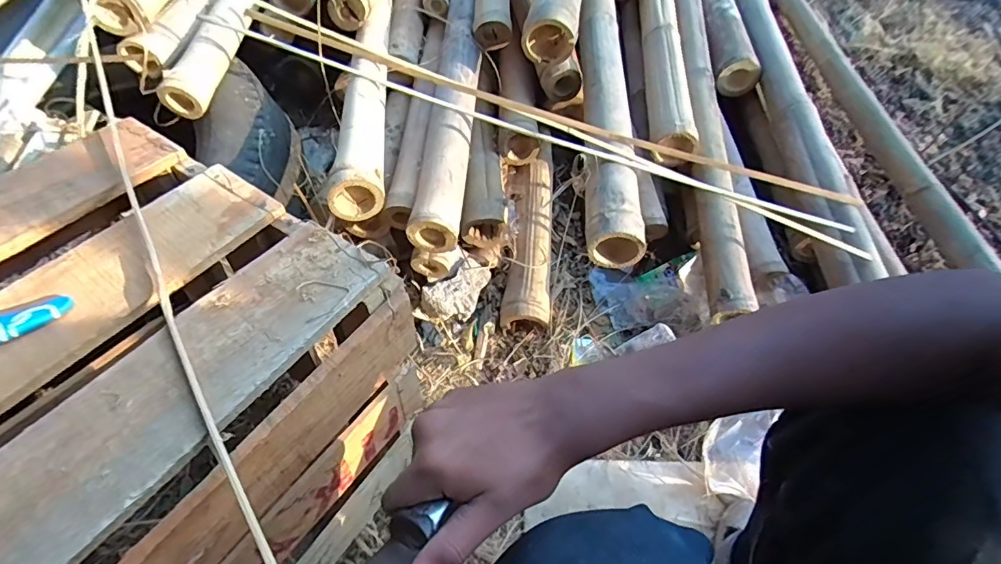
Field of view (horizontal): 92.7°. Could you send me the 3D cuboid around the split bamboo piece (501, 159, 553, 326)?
[{"bbox_3d":[0.056,-0.084,0.869,0.082,0.047,0.350,6,57,1],"label":"split bamboo piece"}]

